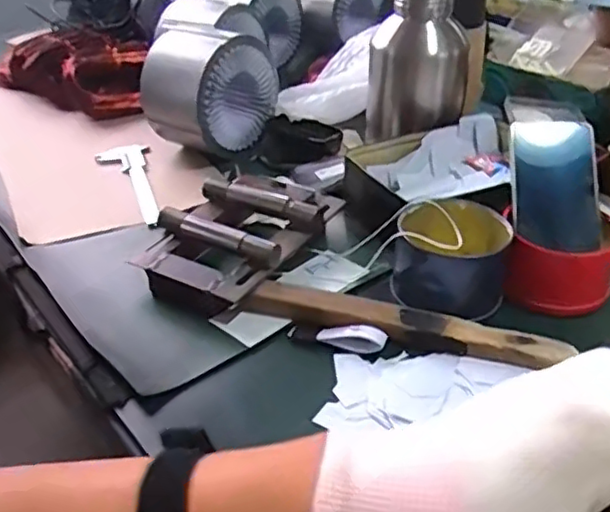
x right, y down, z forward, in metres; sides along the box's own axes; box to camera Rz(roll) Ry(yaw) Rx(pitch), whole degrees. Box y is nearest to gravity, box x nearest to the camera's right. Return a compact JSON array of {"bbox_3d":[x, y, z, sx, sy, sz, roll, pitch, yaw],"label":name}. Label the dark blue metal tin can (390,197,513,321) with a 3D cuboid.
[{"bbox_3d":[0.129,0.002,0.573,0.100,0.068,0.109,5,36,13],"label":"dark blue metal tin can"}]

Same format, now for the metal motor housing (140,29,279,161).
[{"bbox_3d":[-0.126,-0.220,0.854,0.162,0.140,0.136,-29,42,-31],"label":"metal motor housing"}]

